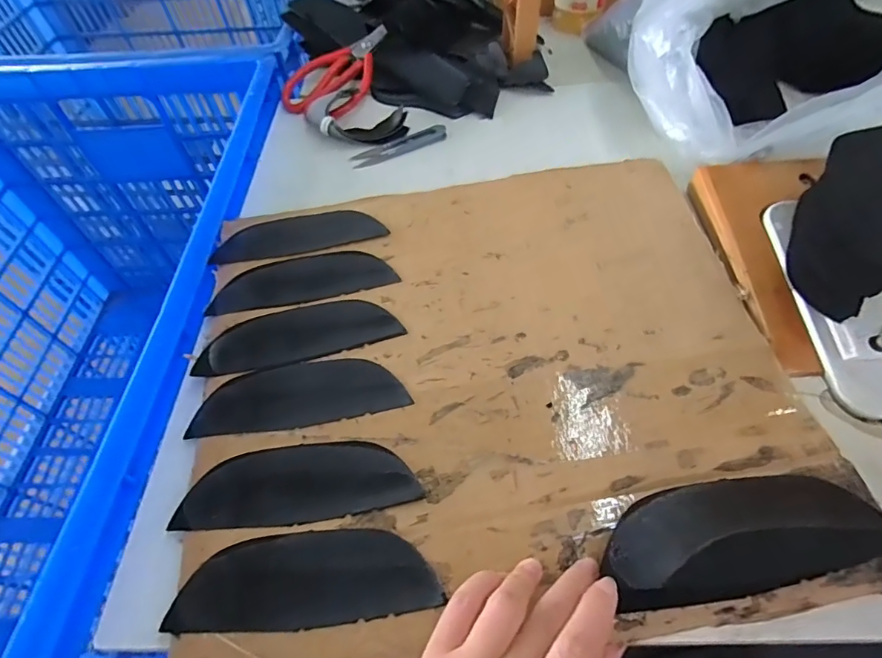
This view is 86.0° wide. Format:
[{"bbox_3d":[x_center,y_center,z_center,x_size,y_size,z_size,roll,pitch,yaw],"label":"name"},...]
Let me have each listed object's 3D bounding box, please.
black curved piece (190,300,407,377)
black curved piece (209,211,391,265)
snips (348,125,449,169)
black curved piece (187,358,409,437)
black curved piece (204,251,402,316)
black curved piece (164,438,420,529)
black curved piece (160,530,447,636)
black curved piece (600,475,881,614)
[{"bbox_3d":[-0.104,0.004,0.349,0.143,0.009,0.043,-13,55,-6],"label":"black curved piece"},{"bbox_3d":[-0.121,-0.082,0.406,0.142,0.004,0.050,-11,55,-4],"label":"black curved piece"},{"bbox_3d":[-0.042,-0.190,0.486,0.099,0.011,0.026,-23,57,-12],"label":"snips"},{"bbox_3d":[-0.096,0.045,0.322,0.141,0.005,0.046,-8,55,-2],"label":"black curved piece"},{"bbox_3d":[-0.109,-0.039,0.373,0.141,0.006,0.044,-13,55,-5],"label":"black curved piece"},{"bbox_3d":[-0.086,0.093,0.288,0.140,0.004,0.046,-6,60,0],"label":"black curved piece"},{"bbox_3d":[-0.074,0.137,0.261,0.139,0.006,0.046,-6,55,-1],"label":"black curved piece"},{"bbox_3d":[0.157,0.109,0.248,0.141,0.032,0.050,-8,52,-1],"label":"black curved piece"}]

